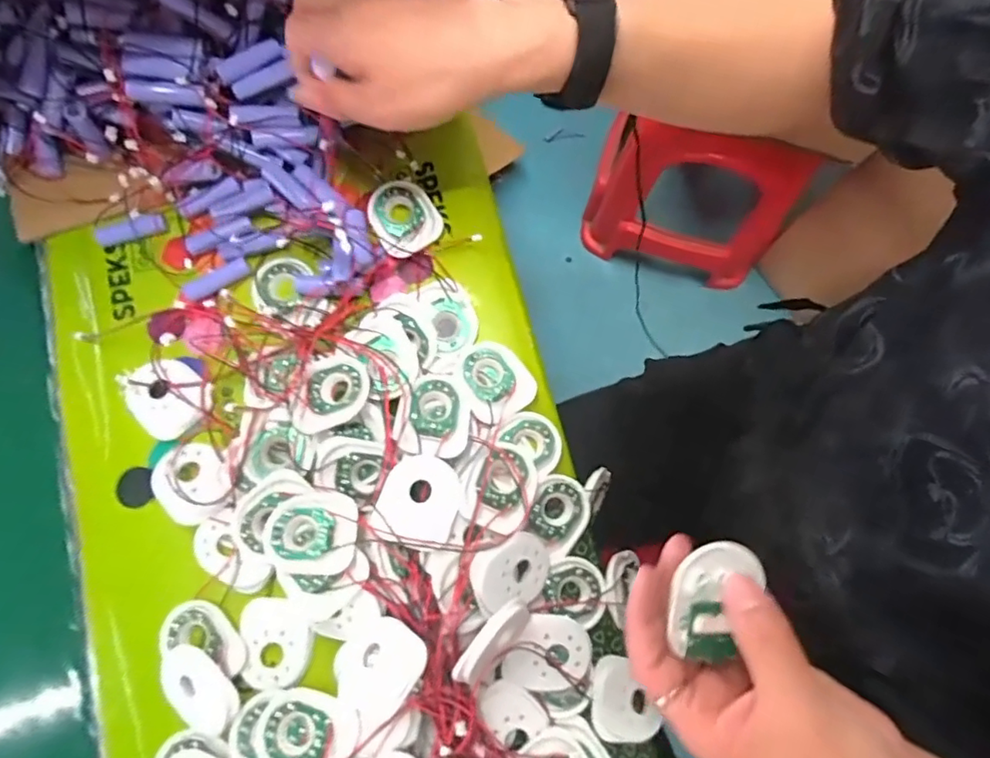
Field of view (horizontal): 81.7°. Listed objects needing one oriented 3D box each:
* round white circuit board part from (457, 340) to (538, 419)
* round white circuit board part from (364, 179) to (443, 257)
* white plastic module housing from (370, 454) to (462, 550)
[{"bbox_3d":[0.000,-0.002,0.406,0.048,0.014,0.054,-29,80,-6],"label":"round white circuit board part"},{"bbox_3d":[-0.069,-0.124,0.437,0.051,0.010,0.055,0,78,0],"label":"round white circuit board part"},{"bbox_3d":[-0.048,0.078,0.367,0.050,0.009,0.057,20,68,2],"label":"white plastic module housing"}]

